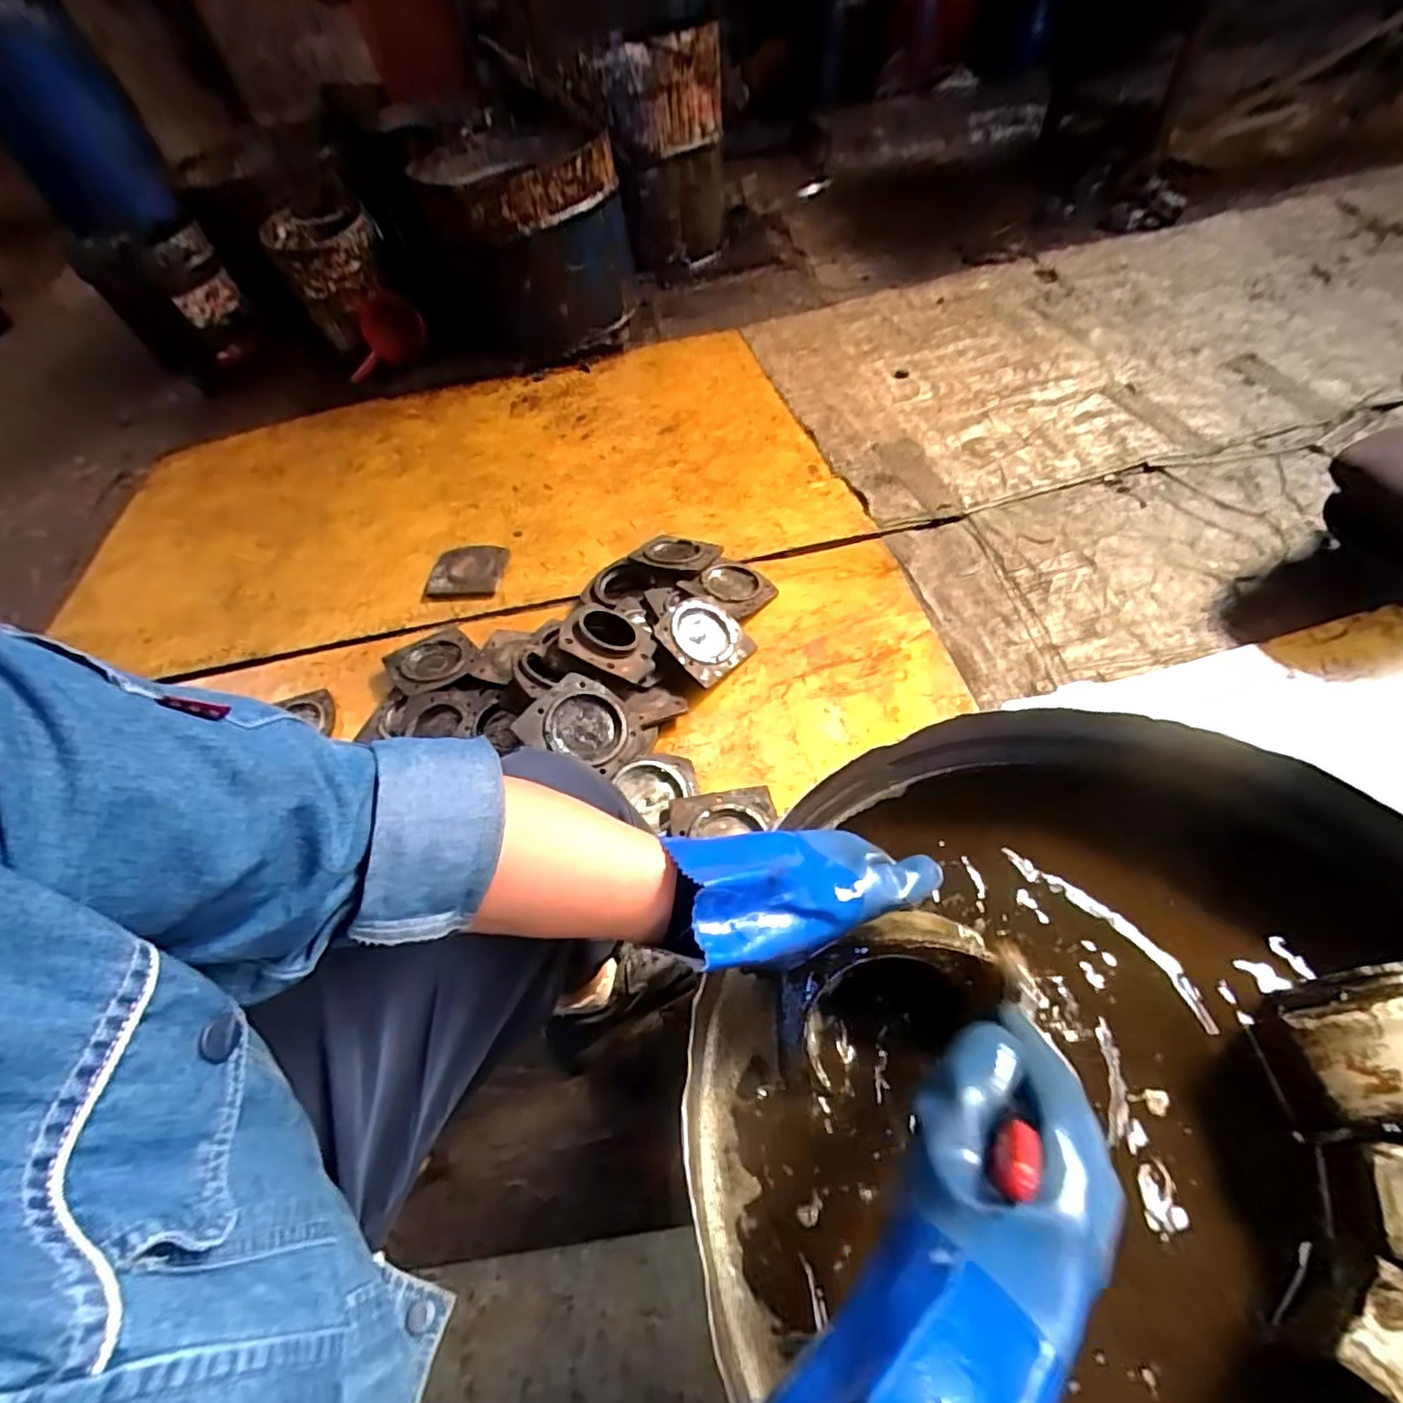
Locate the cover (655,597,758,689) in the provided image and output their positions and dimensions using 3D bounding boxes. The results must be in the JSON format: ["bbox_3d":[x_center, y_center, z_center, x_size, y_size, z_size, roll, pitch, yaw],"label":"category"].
[{"bbox_3d":[0.004,-0.117,1.141,0.163,0.021,0.161,-36,80,-33],"label":"cover"}]

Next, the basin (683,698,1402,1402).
[{"bbox_3d":[0.281,0.273,0.410,0.565,0.133,0.576,-2,51,3],"label":"basin"}]

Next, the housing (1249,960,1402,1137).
[{"bbox_3d":[0.456,0.214,0.406,0.160,0.075,0.084,-9,53,2],"label":"housing"}]

